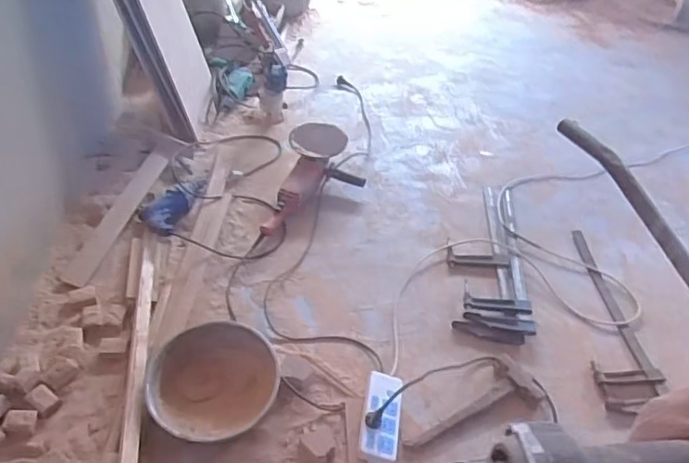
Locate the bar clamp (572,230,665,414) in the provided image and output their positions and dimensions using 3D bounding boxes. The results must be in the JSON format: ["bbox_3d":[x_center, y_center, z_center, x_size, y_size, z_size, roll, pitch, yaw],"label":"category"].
[{"bbox_3d":[0.652,0.196,1.495,0.152,0.029,0.576,-2,44,-5],"label":"bar clamp"}]

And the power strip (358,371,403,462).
[{"bbox_3d":[0.077,0.378,1.184,0.079,0.048,0.194,7,44,5],"label":"power strip"}]

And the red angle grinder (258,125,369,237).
[{"bbox_3d":[-0.102,-0.136,1.707,0.239,0.146,0.428,21,64,14],"label":"red angle grinder"}]

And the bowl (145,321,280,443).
[{"bbox_3d":[-0.262,0.312,1.191,0.273,0.080,0.234,-24,50,-25],"label":"bowl"}]

